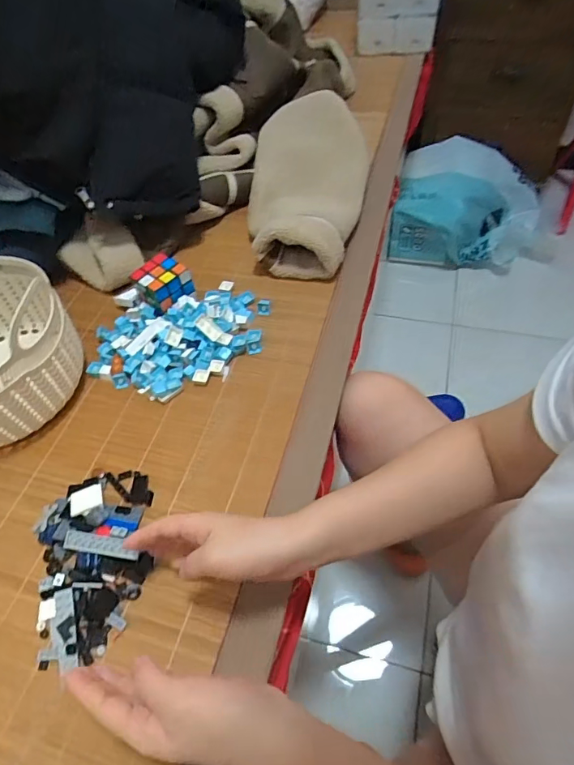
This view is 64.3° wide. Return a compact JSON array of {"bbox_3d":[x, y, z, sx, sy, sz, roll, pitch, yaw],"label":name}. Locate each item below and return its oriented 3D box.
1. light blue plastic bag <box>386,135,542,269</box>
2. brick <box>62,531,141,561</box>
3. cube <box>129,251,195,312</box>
[{"bbox_3d":[0.521,-0.510,1.306,0.414,0.193,0.324,7,56,11],"label":"light blue plastic bag"},{"bbox_3d":[-0.183,0.161,0.452,0.079,0.004,0.020,9,55,9],"label":"brick"},{"bbox_3d":[-0.170,-0.134,0.636,0.065,0.059,0.062,36,64,27],"label":"cube"}]

